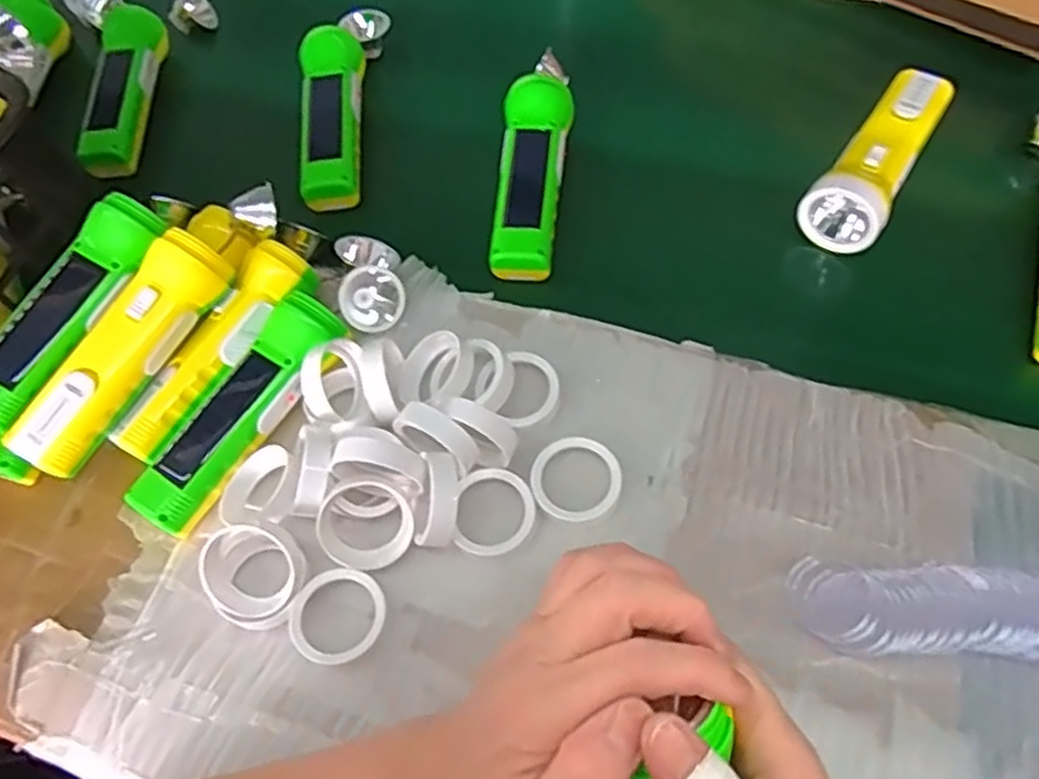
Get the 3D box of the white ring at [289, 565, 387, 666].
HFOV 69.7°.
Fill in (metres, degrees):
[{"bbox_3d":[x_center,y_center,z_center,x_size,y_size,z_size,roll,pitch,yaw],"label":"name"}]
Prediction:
[{"bbox_3d":[-0.103,0.130,0.427,0.052,0.015,0.053,-2,61,4],"label":"white ring"}]

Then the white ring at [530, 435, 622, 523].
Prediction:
[{"bbox_3d":[0.033,0.055,0.452,0.050,0.022,0.052,-2,61,4],"label":"white ring"}]

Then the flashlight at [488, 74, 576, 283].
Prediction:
[{"bbox_3d":[0.008,-0.161,0.557,0.048,0.041,0.164,6,62,9],"label":"flashlight"}]

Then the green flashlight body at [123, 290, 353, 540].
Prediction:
[{"bbox_3d":[-0.175,0.013,0.476,0.052,0.036,0.170,29,68,19],"label":"green flashlight body"}]

